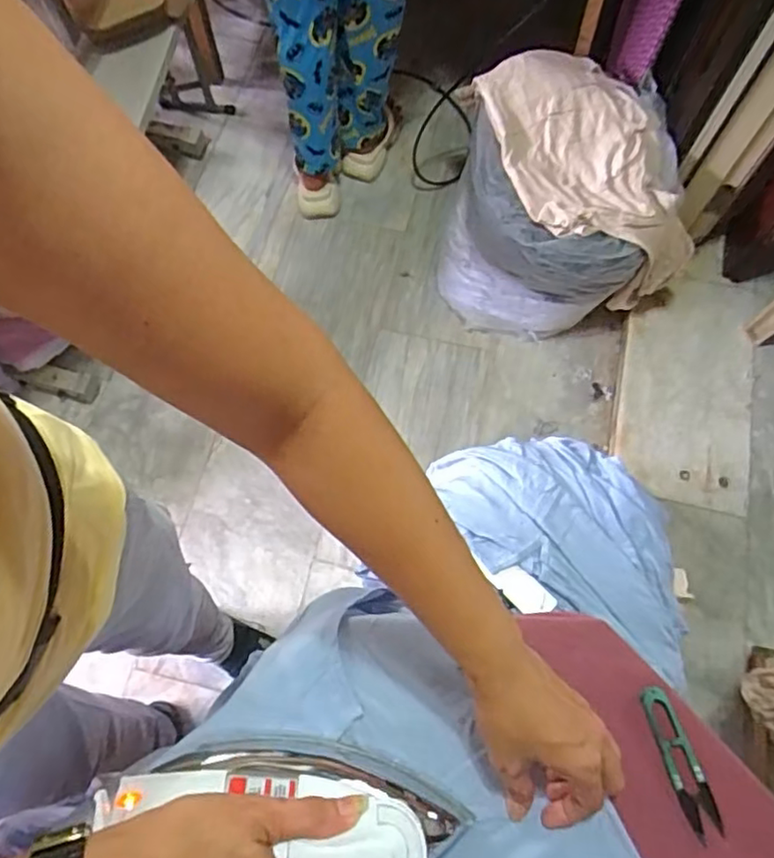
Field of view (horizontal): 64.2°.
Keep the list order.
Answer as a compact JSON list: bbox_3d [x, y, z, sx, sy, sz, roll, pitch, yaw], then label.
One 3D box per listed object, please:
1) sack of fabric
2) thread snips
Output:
[{"bbox_3d":[0.383,-0.523,1.437,0.499,0.391,0.498,-1,69,-1],"label":"sack of fabric"},{"bbox_3d":[0.218,0.246,0.459,0.022,0.006,0.100,-14,64,-5],"label":"thread snips"}]

